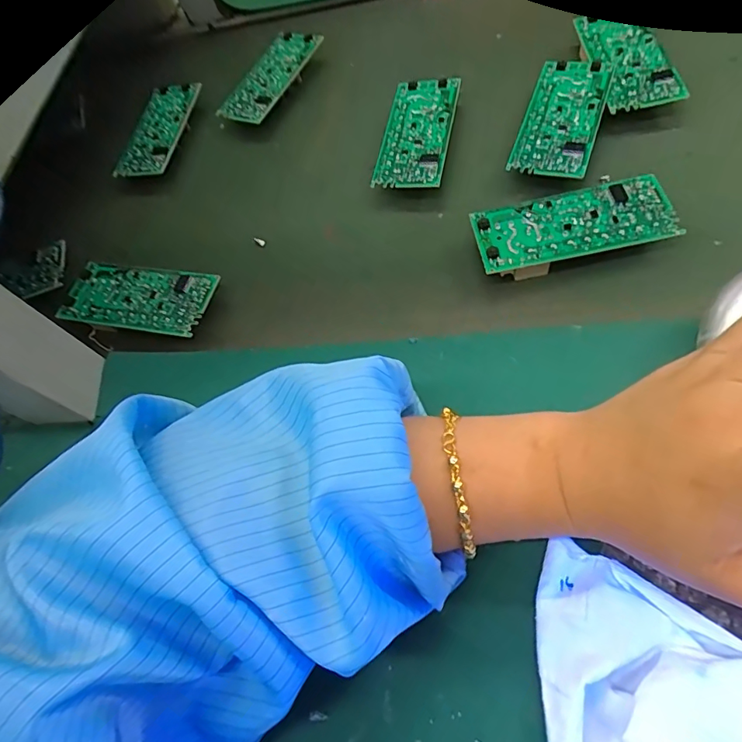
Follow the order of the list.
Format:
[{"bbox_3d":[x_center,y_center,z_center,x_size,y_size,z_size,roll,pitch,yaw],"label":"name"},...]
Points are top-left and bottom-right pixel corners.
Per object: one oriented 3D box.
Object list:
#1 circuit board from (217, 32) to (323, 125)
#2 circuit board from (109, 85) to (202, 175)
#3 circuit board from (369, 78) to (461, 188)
[{"bbox_3d":[-0.087,-0.252,0.418,0.043,0.017,0.109,26,68,11],"label":"circuit board"},{"bbox_3d":[-0.182,-0.204,0.411,0.044,0.010,0.105,8,67,7],"label":"circuit board"},{"bbox_3d":[0.035,-0.169,0.353,0.047,0.016,0.105,7,66,15],"label":"circuit board"}]

